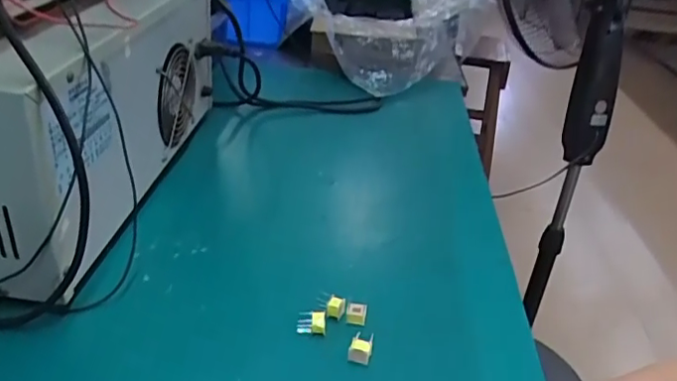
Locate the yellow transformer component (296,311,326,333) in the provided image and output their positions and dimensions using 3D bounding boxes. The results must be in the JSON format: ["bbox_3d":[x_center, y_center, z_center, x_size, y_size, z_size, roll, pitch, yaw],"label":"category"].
[{"bbox_3d":[-0.022,0.109,0.467,0.023,0.013,0.016,8,30,1],"label":"yellow transformer component"}]

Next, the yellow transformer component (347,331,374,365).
[{"bbox_3d":[0.018,0.122,0.443,0.017,0.022,0.012,13,30,11],"label":"yellow transformer component"}]

